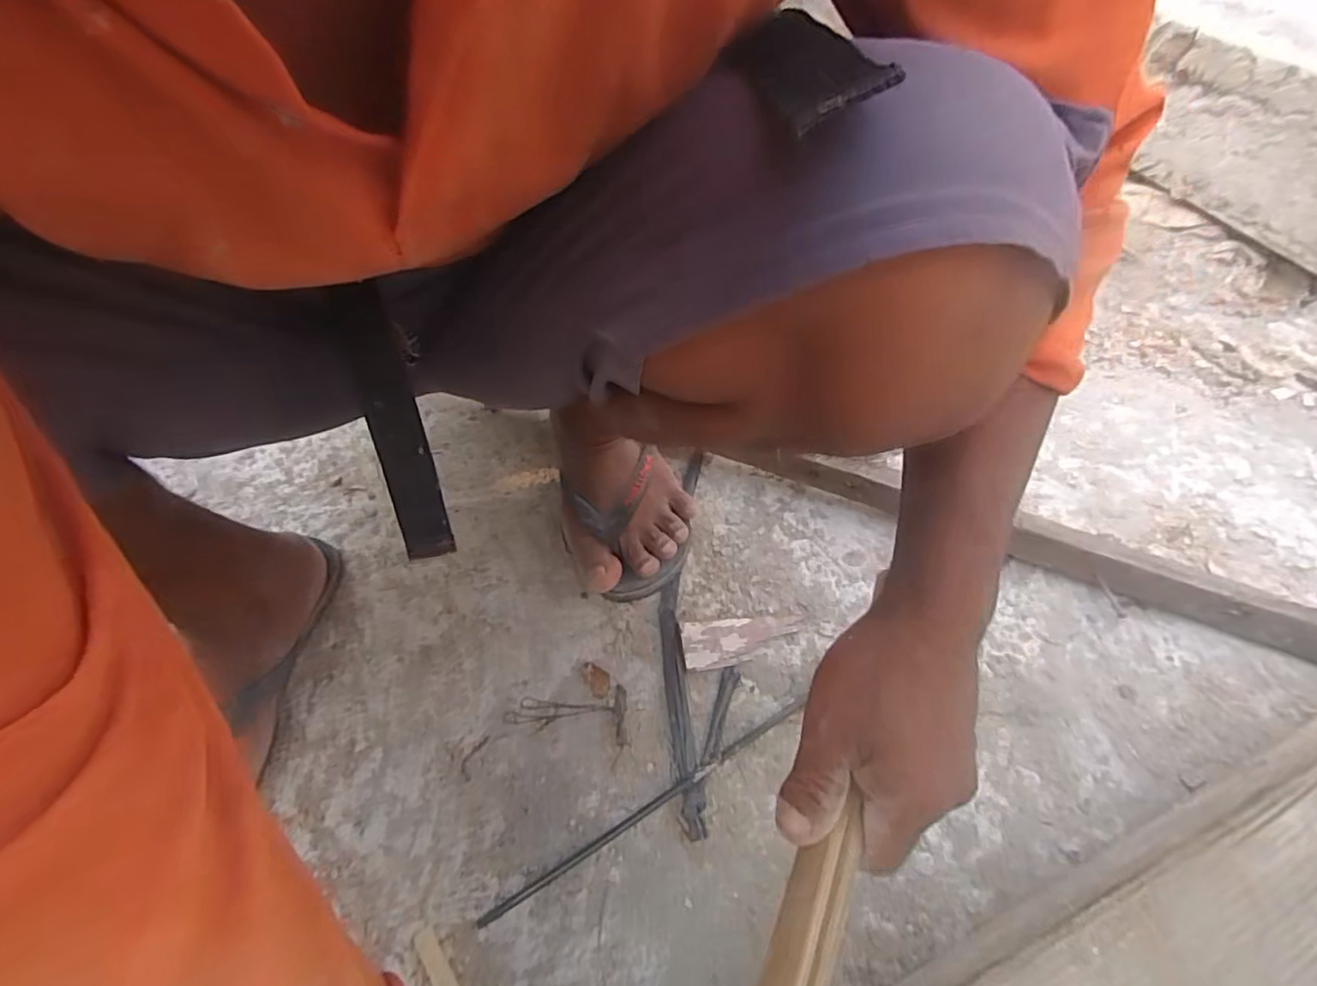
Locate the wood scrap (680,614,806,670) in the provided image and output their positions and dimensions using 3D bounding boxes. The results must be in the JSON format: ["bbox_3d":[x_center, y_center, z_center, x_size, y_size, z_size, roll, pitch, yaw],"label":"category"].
[{"bbox_3d":[0.067,0.113,0.467,0.097,0.014,0.036,-7,54,-5],"label":"wood scrap"}]

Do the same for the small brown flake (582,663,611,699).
[{"bbox_3d":[-0.047,0.141,0.457,0.017,0.004,0.030,-27,58,-19],"label":"small brown flake"}]

